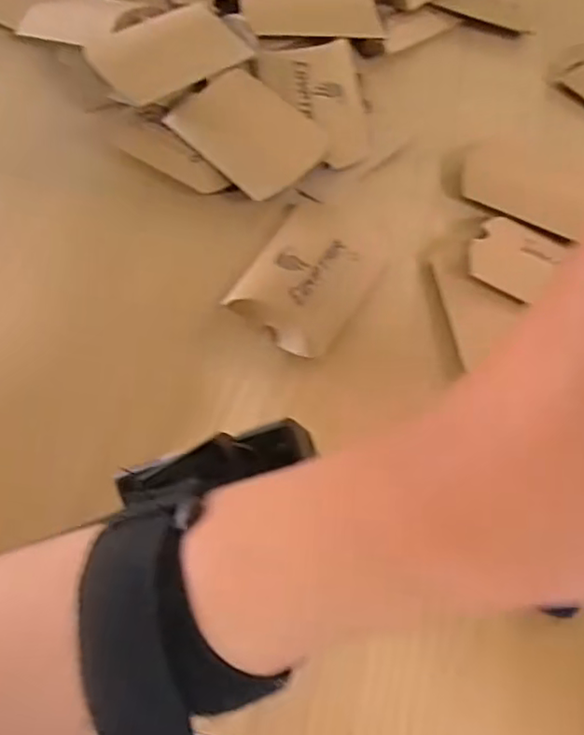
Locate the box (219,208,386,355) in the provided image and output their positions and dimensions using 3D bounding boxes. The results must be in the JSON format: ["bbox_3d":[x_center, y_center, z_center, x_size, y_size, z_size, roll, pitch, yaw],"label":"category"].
[{"bbox_3d":[0.010,-0.047,0.316,0.057,0.014,0.082,28,65,12],"label":"box"}]

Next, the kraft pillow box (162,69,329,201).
[{"bbox_3d":[-0.025,-0.132,0.348,0.057,0.018,0.080,-39,71,-20],"label":"kraft pillow box"}]

